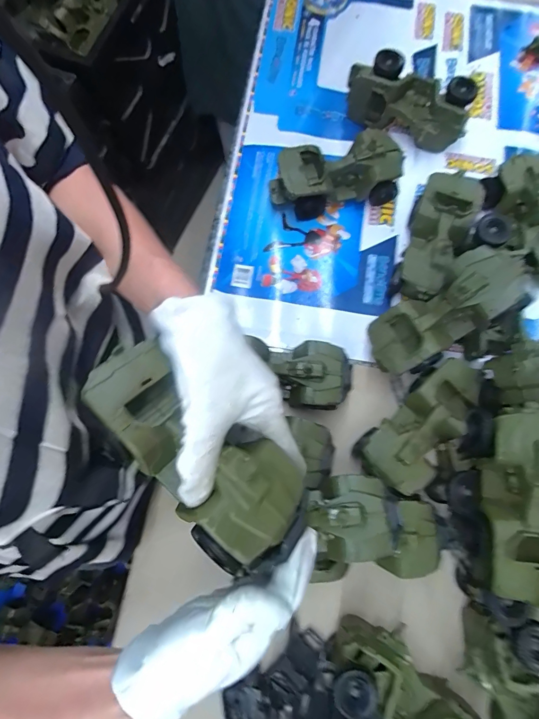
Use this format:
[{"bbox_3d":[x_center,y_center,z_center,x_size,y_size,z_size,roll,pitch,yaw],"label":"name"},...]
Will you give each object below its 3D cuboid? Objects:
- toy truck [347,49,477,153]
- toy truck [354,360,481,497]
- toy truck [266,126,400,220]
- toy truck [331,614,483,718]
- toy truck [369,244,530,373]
[{"bbox_3d":[0.208,-0.388,0.566,0.187,0.080,0.070,26,78,6],"label":"toy truck"},{"bbox_3d":[0.188,0.081,0.454,0.173,0.064,0.081,-43,81,-9],"label":"toy truck"},{"bbox_3d":[0.092,-0.265,0.537,0.179,0.083,0.078,-12,77,-3],"label":"toy truck"},{"bbox_3d":[0.149,0.363,0.398,0.187,0.075,0.089,41,80,9],"label":"toy truck"},{"bbox_3d":[0.206,-0.055,0.448,0.187,0.070,0.083,-38,77,31],"label":"toy truck"}]

